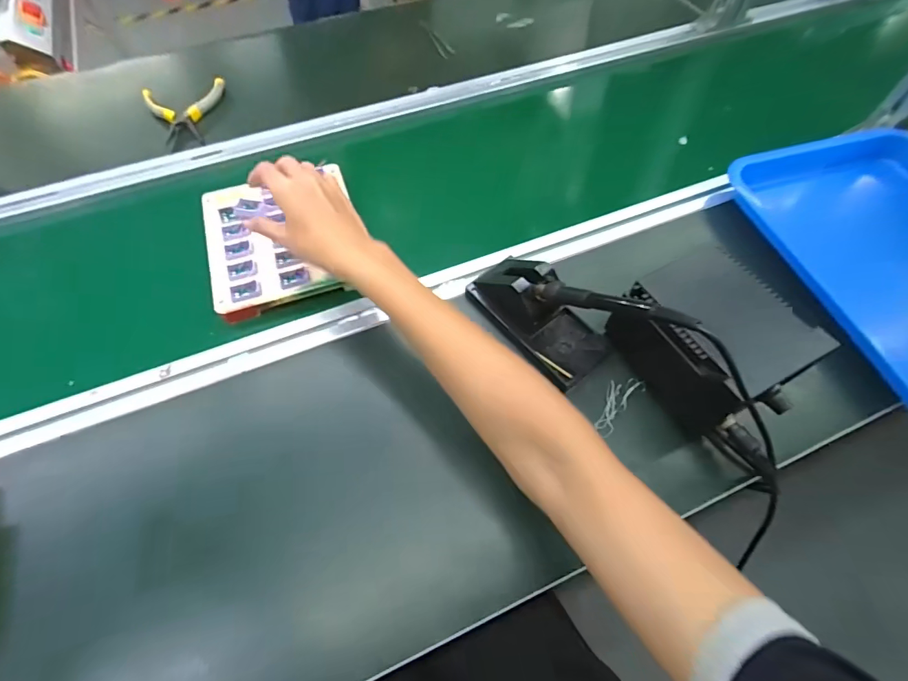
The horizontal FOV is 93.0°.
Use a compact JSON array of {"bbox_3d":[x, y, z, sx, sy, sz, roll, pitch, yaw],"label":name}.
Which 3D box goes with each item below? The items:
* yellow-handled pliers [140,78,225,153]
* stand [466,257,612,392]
[{"bbox_3d":[-0.398,-0.345,0.656,0.114,0.028,0.125,-22,64,-12],"label":"yellow-handled pliers"},{"bbox_3d":[0.088,-0.031,0.447,0.156,0.073,0.081,41,68,19],"label":"stand"}]

